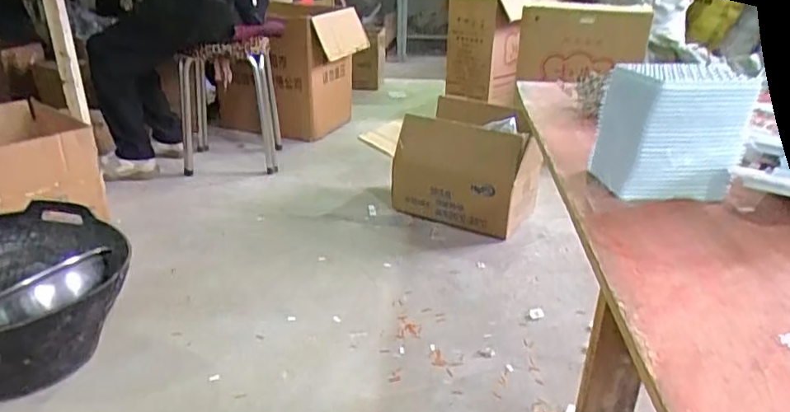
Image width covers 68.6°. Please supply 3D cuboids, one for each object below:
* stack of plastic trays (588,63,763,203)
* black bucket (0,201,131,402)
[{"bbox_3d":[0.298,-0.081,0.633,0.127,0.135,0.101,-4,25,-12],"label":"stack of plastic trays"},{"bbox_3d":[-0.747,0.188,1.132,0.429,0.243,0.394,2,25,-1],"label":"black bucket"}]

